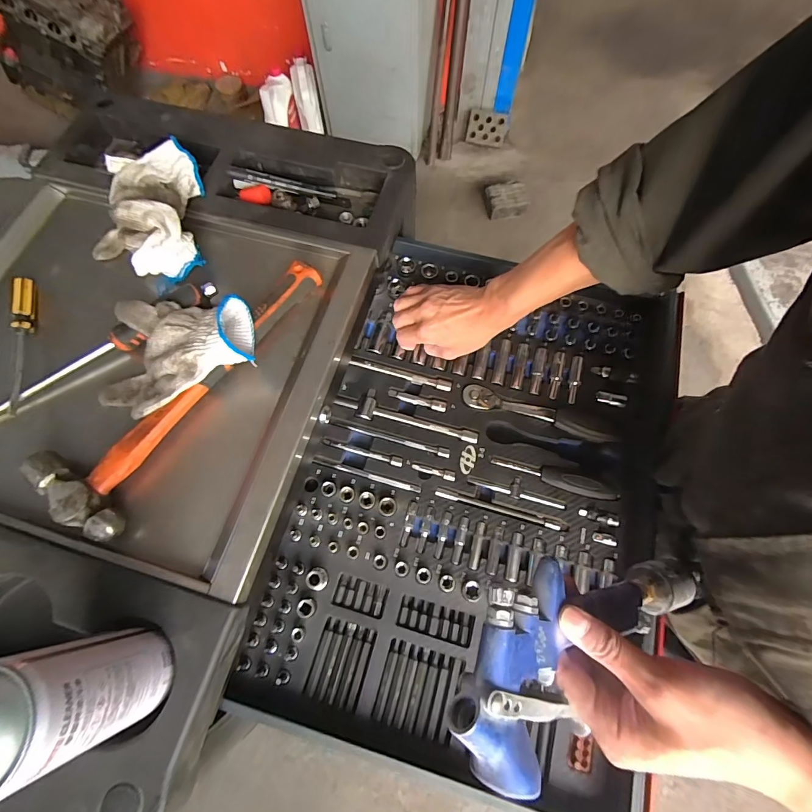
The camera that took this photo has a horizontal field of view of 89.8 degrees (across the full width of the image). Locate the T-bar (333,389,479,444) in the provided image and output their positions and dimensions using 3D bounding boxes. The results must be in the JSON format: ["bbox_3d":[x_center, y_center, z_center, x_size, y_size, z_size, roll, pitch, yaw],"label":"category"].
[{"bbox_3d":[0.001,0.008,0.500,0.178,0.011,0.037,12,68,4],"label":"T-bar"}]

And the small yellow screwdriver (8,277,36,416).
[{"bbox_3d":[-0.404,-0.069,0.428,0.014,0.015,0.159,-12,68,-6],"label":"small yellow screwdriver"}]

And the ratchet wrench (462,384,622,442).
[{"bbox_3d":[0.165,0.010,0.503,0.188,0.022,0.031,16,68,6],"label":"ratchet wrench"}]

